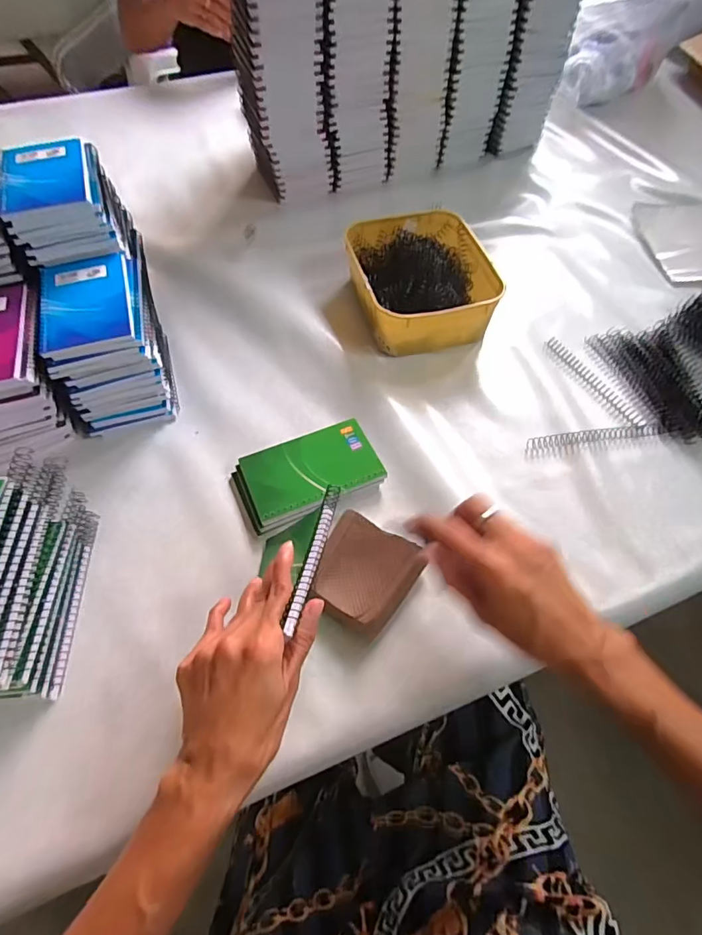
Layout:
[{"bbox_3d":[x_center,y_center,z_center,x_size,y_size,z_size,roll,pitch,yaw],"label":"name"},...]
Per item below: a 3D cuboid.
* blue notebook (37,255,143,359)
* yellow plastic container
[{"bbox_3d":[-0.258,-0.162,0.469,0.085,0.013,0.129,-15,58,-10],"label":"blue notebook"},{"bbox_3d":[0.084,-0.236,0.603,0.166,0.068,0.203,-12,58,-6],"label":"yellow plastic container"}]

